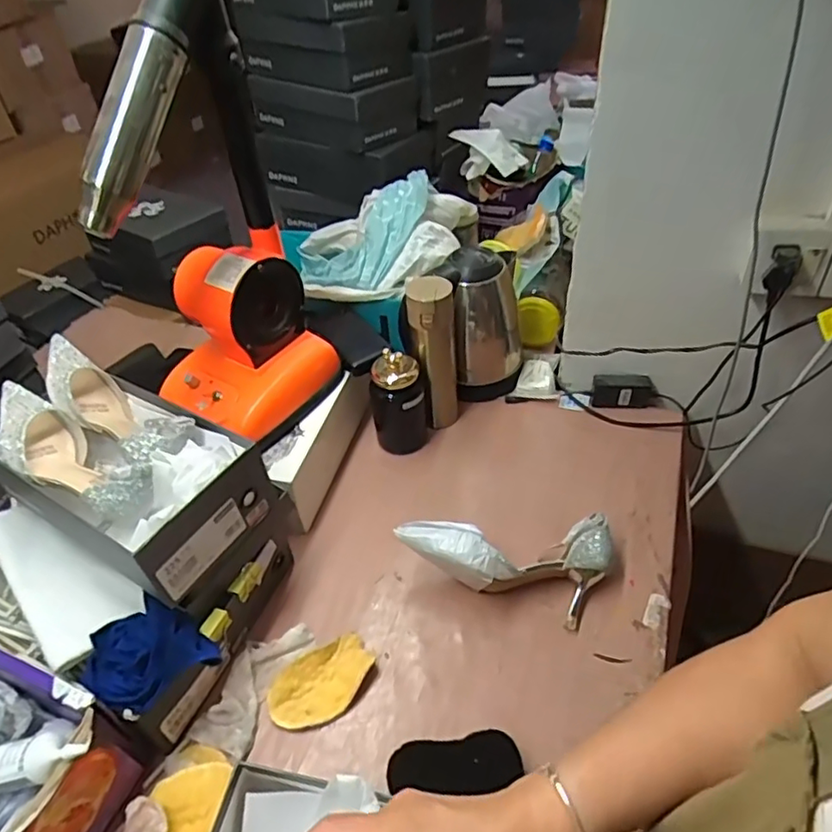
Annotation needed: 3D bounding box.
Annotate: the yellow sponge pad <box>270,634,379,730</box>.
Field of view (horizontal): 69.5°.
[{"bbox_3d":[-0.102,0.291,0.659,0.118,0.019,0.068,-33,51,-27],"label":"yellow sponge pad"}]

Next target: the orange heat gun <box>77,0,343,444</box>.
[{"bbox_3d":[-0.233,-0.194,0.674,0.148,0.466,0.218,21,49,24],"label":"orange heat gun"}]

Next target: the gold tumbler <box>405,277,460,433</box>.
[{"bbox_3d":[0.027,-0.081,0.884,0.070,0.241,0.055,-1,44,3],"label":"gold tumbler"}]

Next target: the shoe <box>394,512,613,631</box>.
[{"bbox_3d":[0.111,0.182,0.706,0.253,0.087,0.116,-6,44,-2],"label":"shoe"}]

